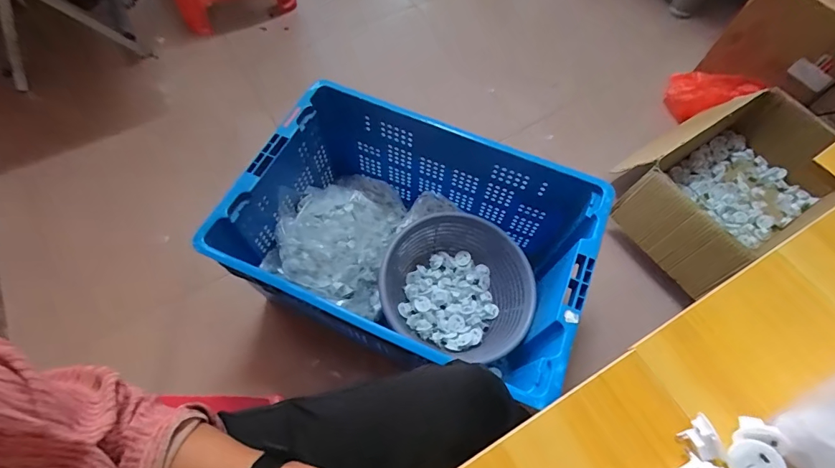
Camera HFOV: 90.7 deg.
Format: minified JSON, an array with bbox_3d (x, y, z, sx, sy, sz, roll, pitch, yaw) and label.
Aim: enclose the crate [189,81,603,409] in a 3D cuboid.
[{"bbox_3d":[-0.011,0.024,0.776,0.571,0.258,0.384,23,65,10],"label":"crate"}]

